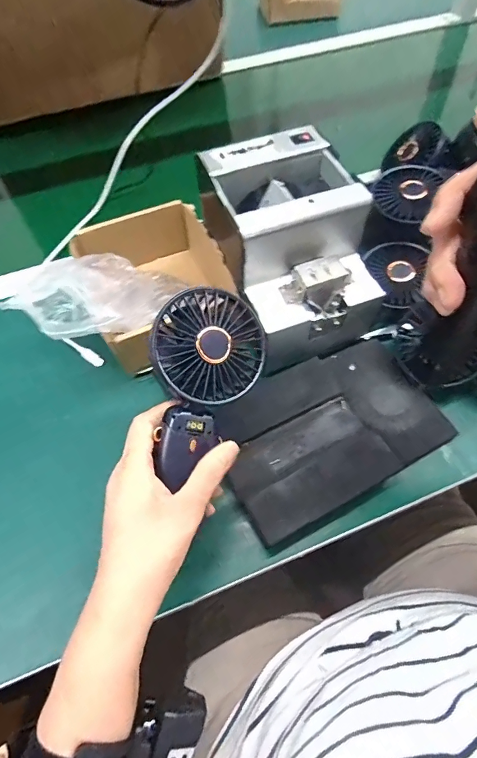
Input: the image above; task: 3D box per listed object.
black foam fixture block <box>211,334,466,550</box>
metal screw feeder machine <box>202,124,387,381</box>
[{"bbox_3d":[0.087,0.044,0.388,0.208,0.021,0.132,-25,61,-12],"label":"black foam fixture block"},{"bbox_3d":[0.056,-0.125,0.416,0.123,0.144,0.177,-18,60,-8],"label":"metal screw feeder machine"}]

